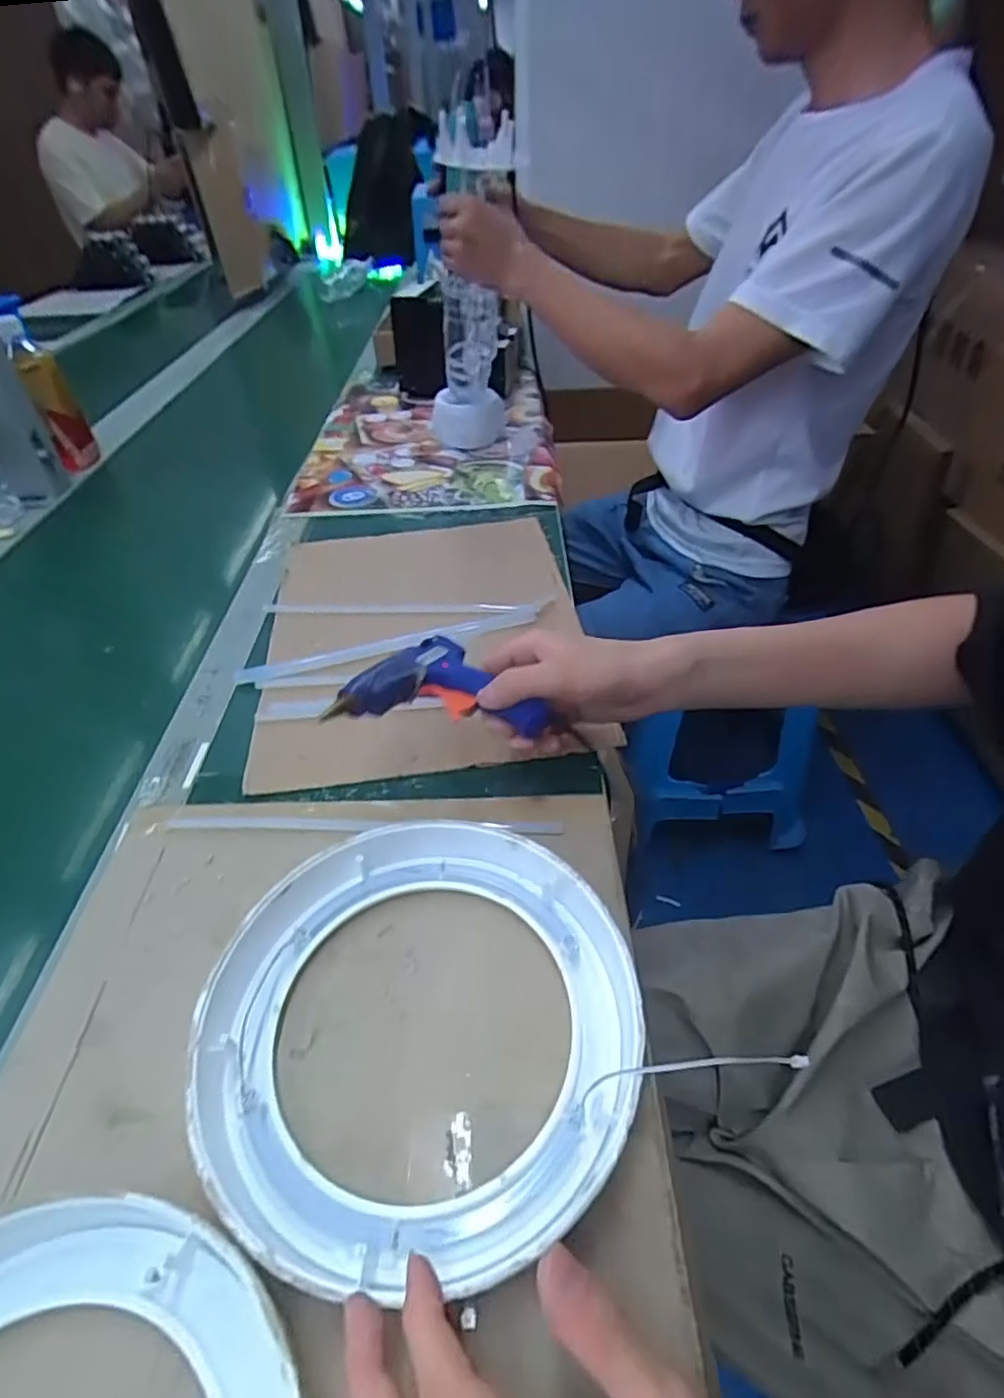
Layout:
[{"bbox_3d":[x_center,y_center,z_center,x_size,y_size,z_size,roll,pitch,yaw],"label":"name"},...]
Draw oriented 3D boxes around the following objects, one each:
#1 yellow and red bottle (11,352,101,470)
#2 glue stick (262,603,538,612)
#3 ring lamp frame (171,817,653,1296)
[{"bbox_3d":[-0.590,-0.383,0.853,0.049,0.141,0.041,-22,47,-21],"label":"yellow and red bottle"},{"bbox_3d":[-0.098,-0.087,0.609,0.257,0.012,0.013,1,43,2],"label":"glue stick"},{"bbox_3d":[-0.040,0.158,0.326,0.211,0.029,0.208,-2,43,0],"label":"ring lamp frame"}]

